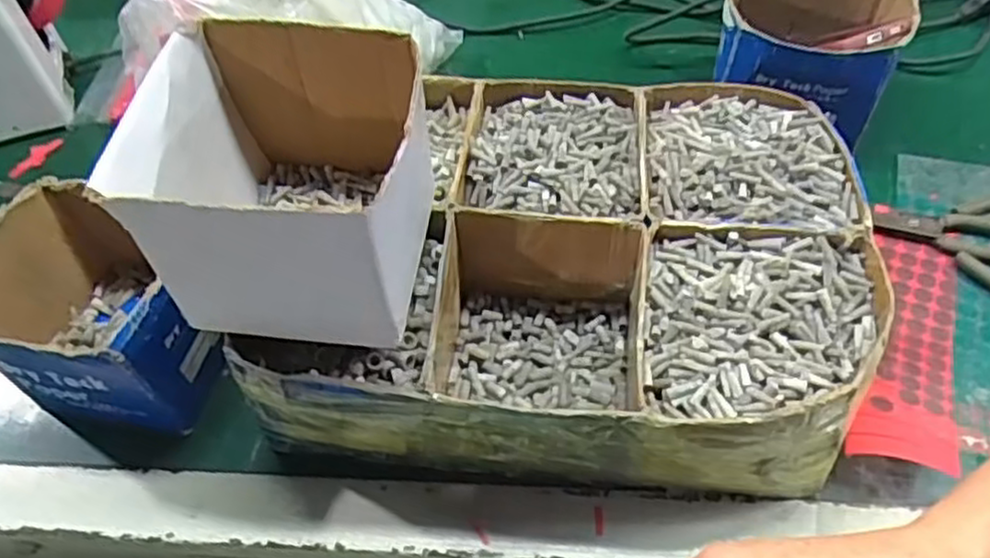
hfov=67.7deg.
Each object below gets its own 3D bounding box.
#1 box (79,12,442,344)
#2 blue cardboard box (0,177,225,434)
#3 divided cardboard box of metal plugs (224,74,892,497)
[{"bbox_3d":[-0.106,-0.045,0.419,0.136,0.140,0.129,3,55,7],"label":"box"},{"bbox_3d":[-0.273,0.025,0.522,0.153,0.111,0.126,13,57,14],"label":"blue cardboard box"},{"bbox_3d":[0.050,-0.004,0.521,0.376,0.119,0.274,3,55,7],"label":"divided cardboard box of metal plugs"}]

